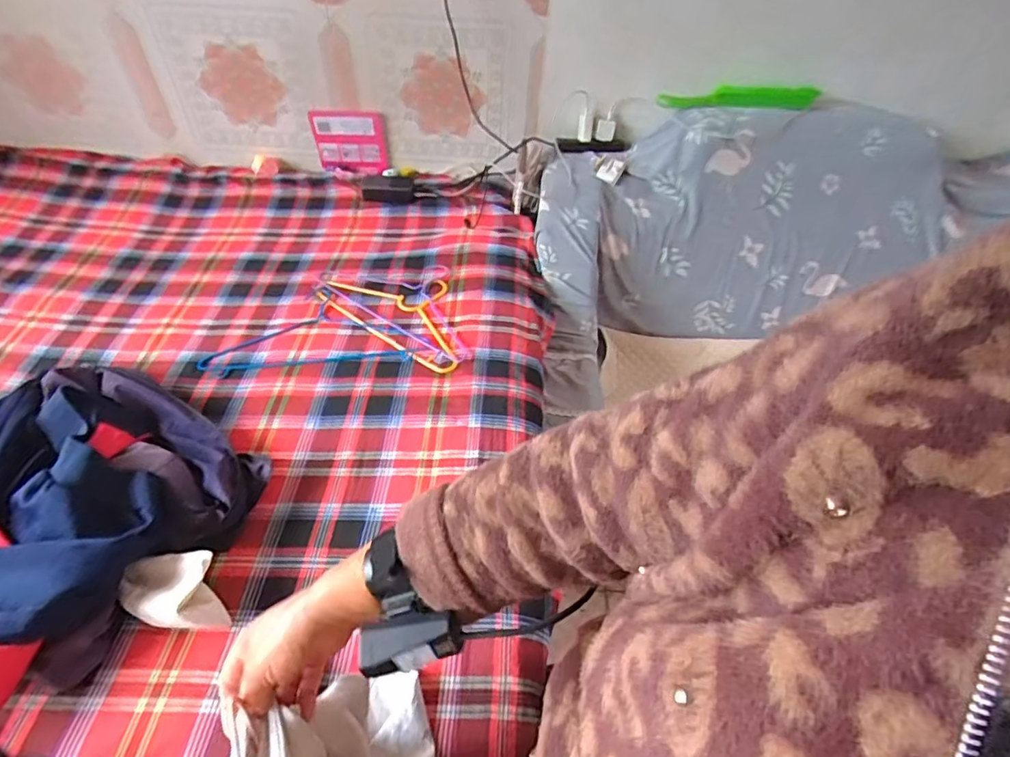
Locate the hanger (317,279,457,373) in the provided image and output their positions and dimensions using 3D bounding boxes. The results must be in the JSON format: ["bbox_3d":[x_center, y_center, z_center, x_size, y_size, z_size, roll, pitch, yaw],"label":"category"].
[{"bbox_3d":[-0.201,-0.150,1.138,0.377,0.013,0.198,34,55,23],"label":"hanger"}]

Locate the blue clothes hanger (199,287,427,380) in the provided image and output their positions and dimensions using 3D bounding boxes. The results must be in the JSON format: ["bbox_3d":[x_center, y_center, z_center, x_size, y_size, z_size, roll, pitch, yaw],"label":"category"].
[{"bbox_3d":[-0.372,-0.103,1.097,0.420,0.022,0.216,-3,49,-7],"label":"blue clothes hanger"}]

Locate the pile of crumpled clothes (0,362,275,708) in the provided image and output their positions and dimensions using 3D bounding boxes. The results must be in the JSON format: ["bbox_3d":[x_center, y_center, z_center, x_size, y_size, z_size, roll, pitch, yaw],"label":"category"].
[{"bbox_3d":[-0.645,0.187,0.749,0.443,0.127,0.478,29,53,19],"label":"pile of crumpled clothes"}]

